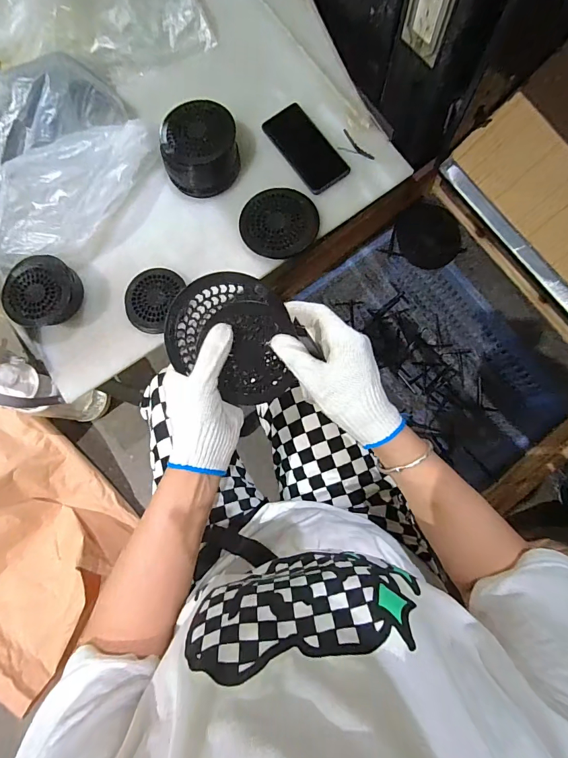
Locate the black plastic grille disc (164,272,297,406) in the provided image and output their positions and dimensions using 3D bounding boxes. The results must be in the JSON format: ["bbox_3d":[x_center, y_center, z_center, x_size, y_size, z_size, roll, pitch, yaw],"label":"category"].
[{"bbox_3d":[-0.058,-0.040,0.376,0.126,0.015,0.126,-2,101,-8],"label":"black plastic grille disc"}]

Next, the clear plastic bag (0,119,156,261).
[{"bbox_3d":[-0.326,-0.295,0.602,0.301,0.093,0.108,-45,81,-5],"label":"clear plastic bag"}]

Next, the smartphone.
[{"bbox_3d":[0.036,-0.391,0.650,0.074,0.009,0.164,-35,81,-3],"label":"smartphone"}]

